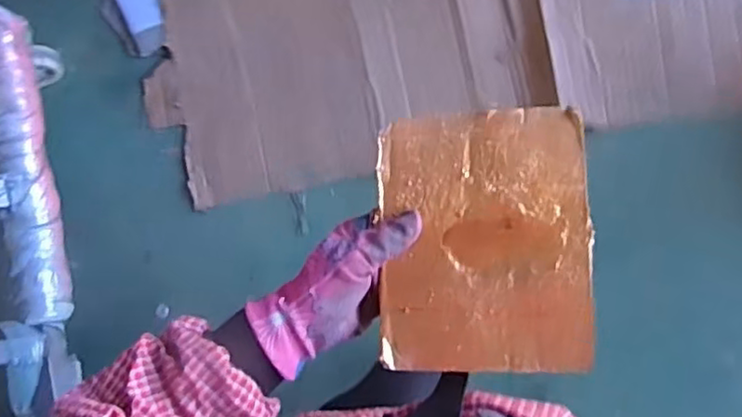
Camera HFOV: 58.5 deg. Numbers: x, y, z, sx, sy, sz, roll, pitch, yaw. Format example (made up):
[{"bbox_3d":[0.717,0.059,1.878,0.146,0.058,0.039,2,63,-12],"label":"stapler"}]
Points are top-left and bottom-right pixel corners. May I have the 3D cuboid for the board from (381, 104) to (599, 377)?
[{"bbox_3d":[0.074,0.021,0.438,0.133,0.014,0.167,-2,85,5],"label":"board"}]

